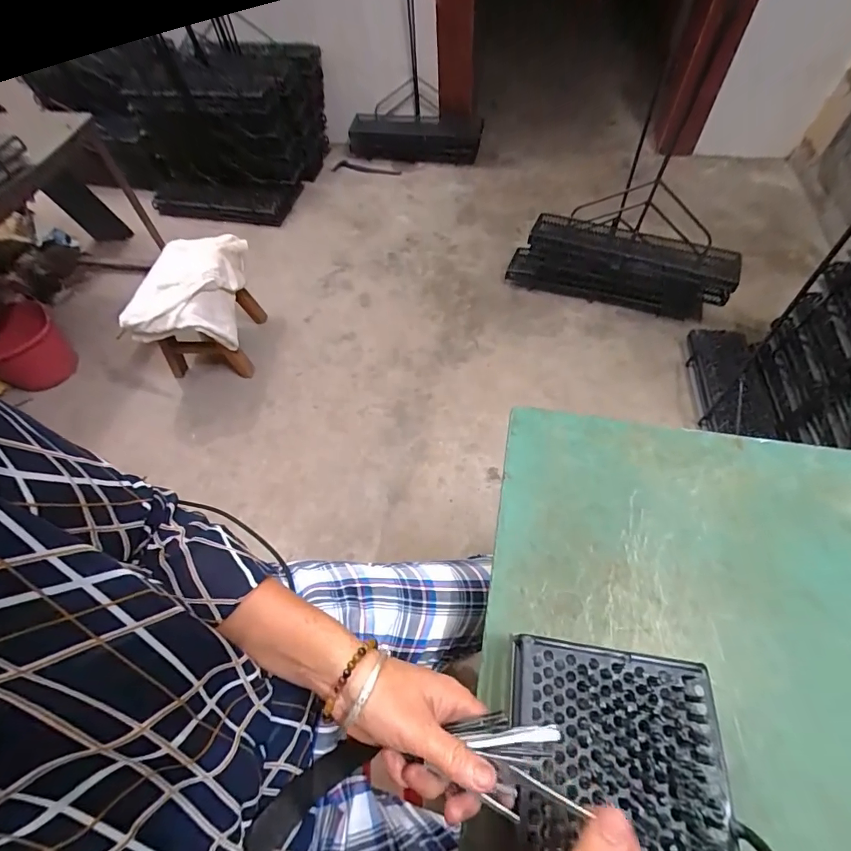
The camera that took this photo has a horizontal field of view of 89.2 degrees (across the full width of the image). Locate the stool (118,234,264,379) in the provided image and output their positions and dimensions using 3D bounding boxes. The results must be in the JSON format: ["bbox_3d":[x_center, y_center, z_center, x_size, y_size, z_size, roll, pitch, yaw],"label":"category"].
[{"bbox_3d":[-0.726,-0.375,1.404,0.281,0.308,0.422,-3,58,2],"label":"stool"}]

